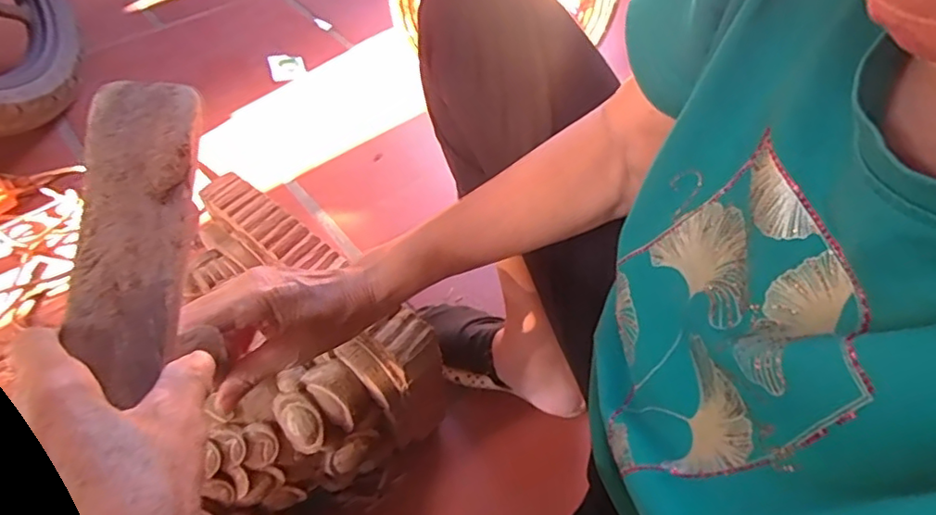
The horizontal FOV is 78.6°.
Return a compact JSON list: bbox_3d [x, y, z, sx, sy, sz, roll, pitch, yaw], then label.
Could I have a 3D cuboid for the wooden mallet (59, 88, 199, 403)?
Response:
[{"bbox_3d":[-0.158,-0.018,0.275,0.045,0.025,0.170,-8,62,-6],"label":"wooden mallet"}]

